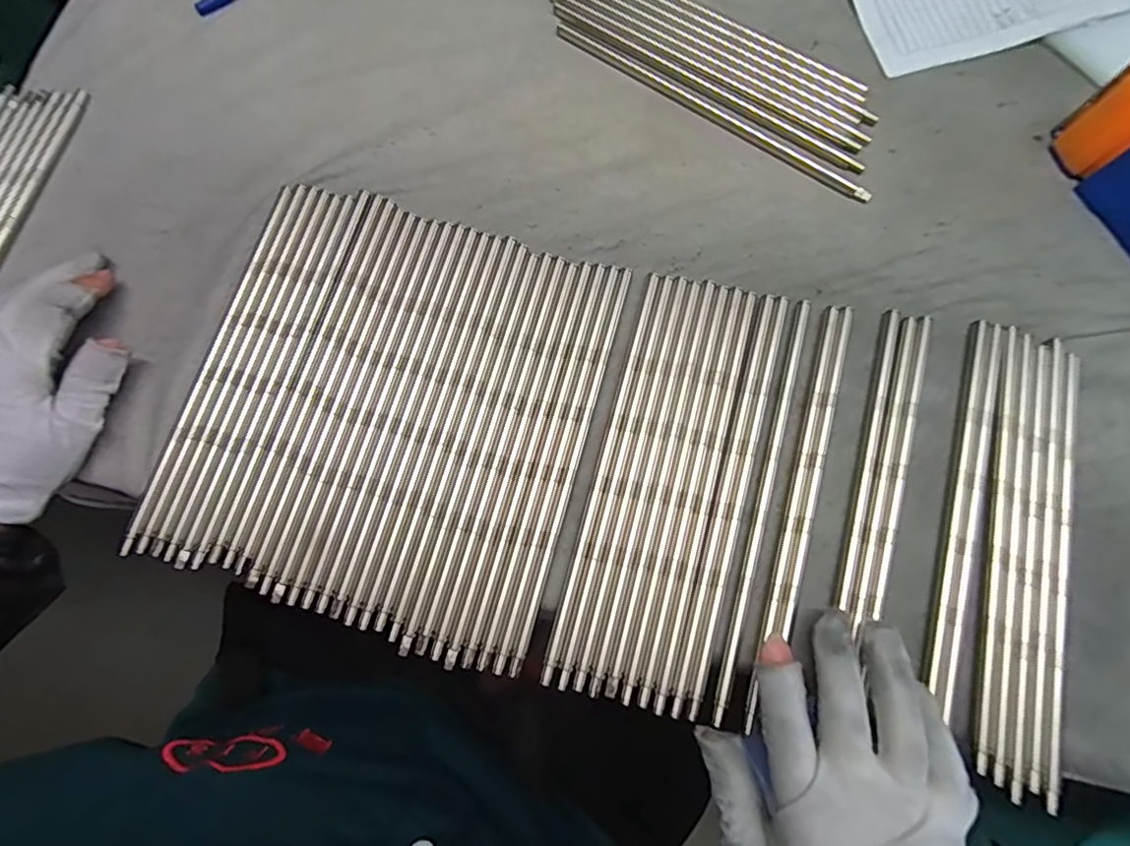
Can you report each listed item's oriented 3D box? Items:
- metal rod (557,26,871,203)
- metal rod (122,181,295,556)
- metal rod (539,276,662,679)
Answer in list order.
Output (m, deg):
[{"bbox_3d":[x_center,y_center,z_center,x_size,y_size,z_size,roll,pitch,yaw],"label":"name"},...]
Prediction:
[{"bbox_3d":[0.089,-0.197,0.348,0.223,0.008,0.010,34,78,10],"label":"metal rod"},{"bbox_3d":[-0.201,-0.038,0.315,0.009,0.004,0.224,15,76,6],"label":"metal rod"},{"bbox_3d":[0.021,0.021,0.296,0.008,0.005,0.221,15,76,6],"label":"metal rod"}]

